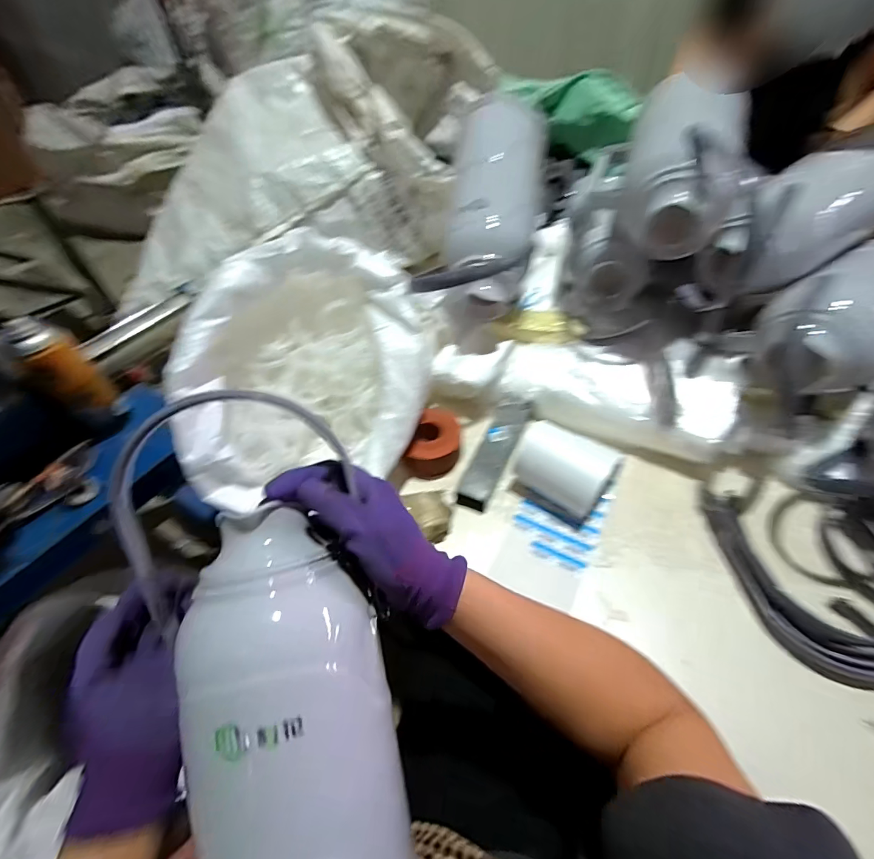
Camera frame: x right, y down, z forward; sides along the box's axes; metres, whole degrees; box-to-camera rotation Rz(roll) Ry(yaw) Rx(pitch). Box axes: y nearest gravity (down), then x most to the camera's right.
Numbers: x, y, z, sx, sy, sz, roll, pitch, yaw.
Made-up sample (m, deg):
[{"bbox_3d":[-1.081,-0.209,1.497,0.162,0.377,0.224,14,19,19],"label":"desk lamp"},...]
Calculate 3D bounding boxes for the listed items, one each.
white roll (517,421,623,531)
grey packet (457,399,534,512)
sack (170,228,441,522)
[{"bbox_3d":[0.174,0.050,0.588,0.120,0.075,0.093,32,59,27],"label":"white roll"},{"bbox_3d":[0.088,0.032,0.639,0.048,0.035,0.191,18,54,18],"label":"grey packet"},{"bbox_3d":[-0.205,-0.077,0.587,0.367,0.215,0.330,-2,50,3],"label":"sack"}]

